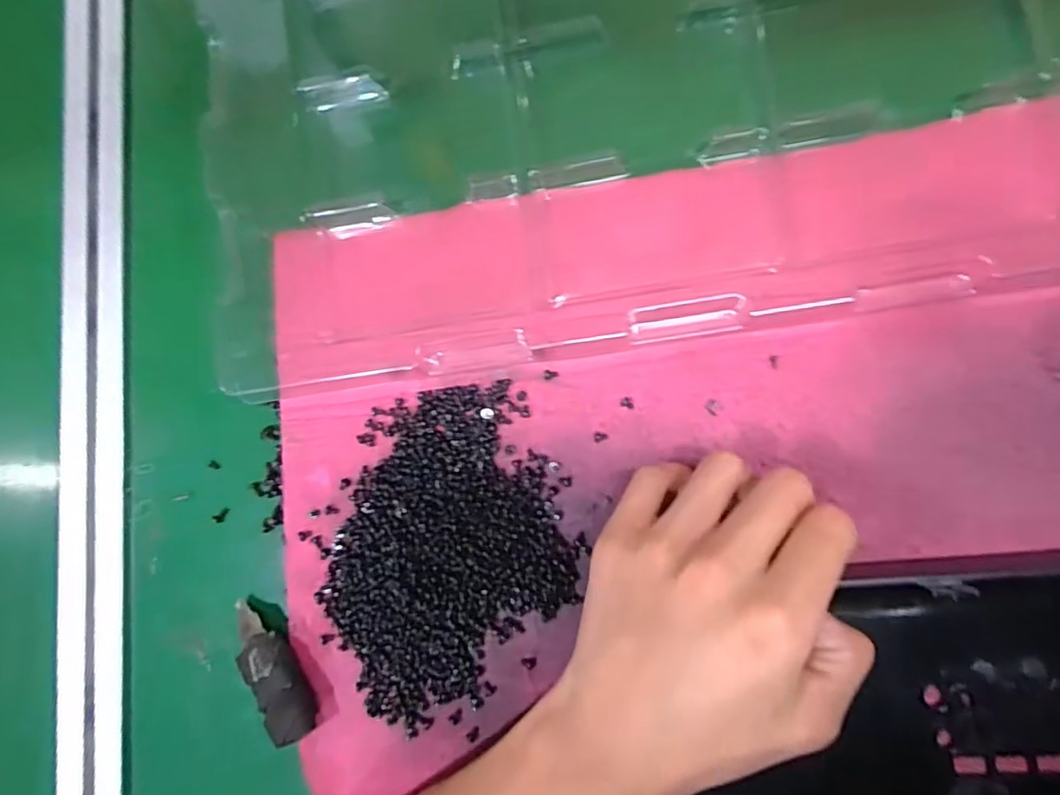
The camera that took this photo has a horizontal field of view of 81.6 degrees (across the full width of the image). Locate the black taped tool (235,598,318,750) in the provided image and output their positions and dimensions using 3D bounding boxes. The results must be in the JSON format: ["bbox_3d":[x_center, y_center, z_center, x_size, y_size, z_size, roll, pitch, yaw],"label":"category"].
[{"bbox_3d":[-0.130,0.134,0.305,0.028,0.020,0.072,-40,68,4],"label":"black taped tool"}]

